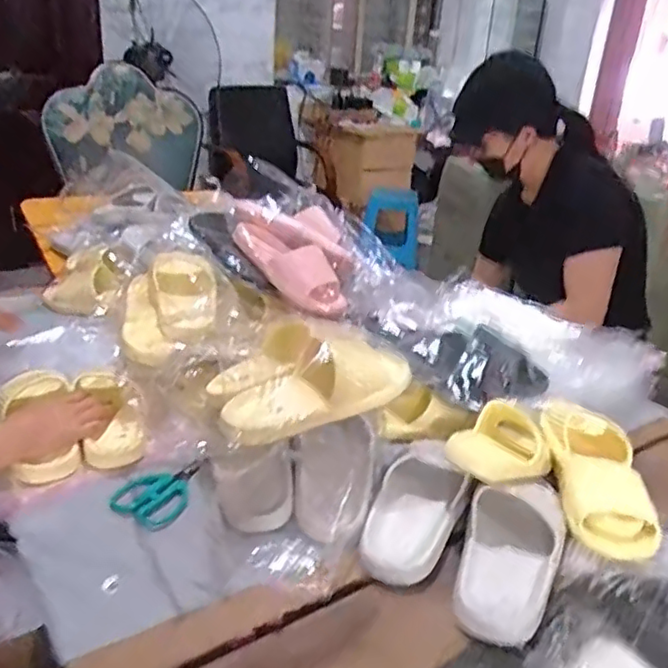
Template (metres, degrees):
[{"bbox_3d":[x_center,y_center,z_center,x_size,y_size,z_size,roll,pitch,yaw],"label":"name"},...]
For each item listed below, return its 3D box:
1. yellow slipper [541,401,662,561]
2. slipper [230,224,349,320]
[{"bbox_3d":[0.342,0.184,0.842,0.101,0.065,0.253,6,25,4],"label":"yellow slipper"},{"bbox_3d":[-0.074,-0.116,1.087,0.234,0.063,0.089,39,36,14],"label":"slipper"}]

